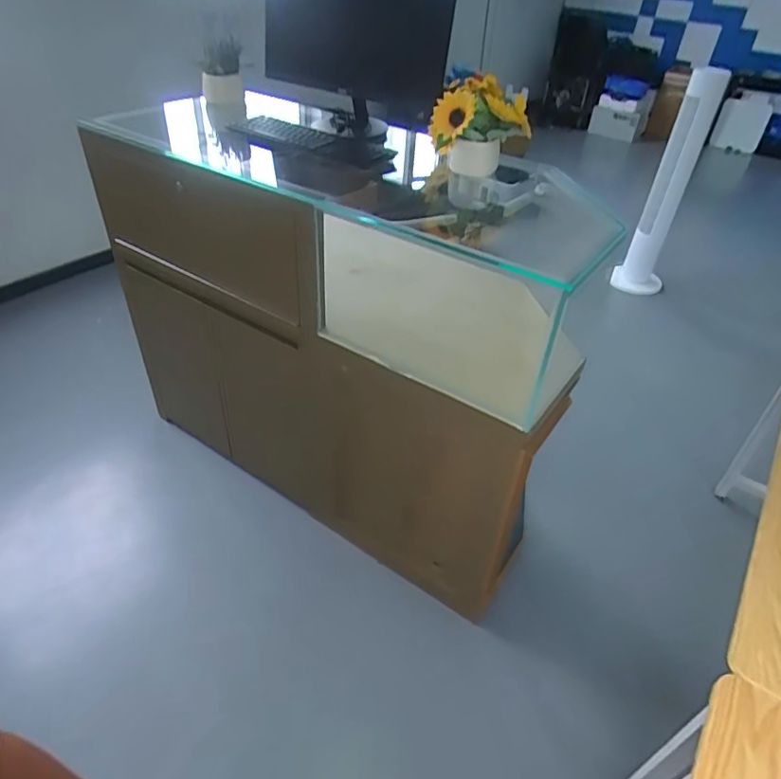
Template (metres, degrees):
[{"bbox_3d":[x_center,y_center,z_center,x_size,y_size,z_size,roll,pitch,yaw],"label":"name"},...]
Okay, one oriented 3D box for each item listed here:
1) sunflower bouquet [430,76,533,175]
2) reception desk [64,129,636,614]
[{"bbox_3d":[0.179,-0.540,1.152,0.167,0.185,0.158,3,40,-2],"label":"sunflower bouquet"},{"bbox_3d":[-0.143,-0.168,1.622,1.376,0.952,0.577,25,44,25],"label":"reception desk"}]

